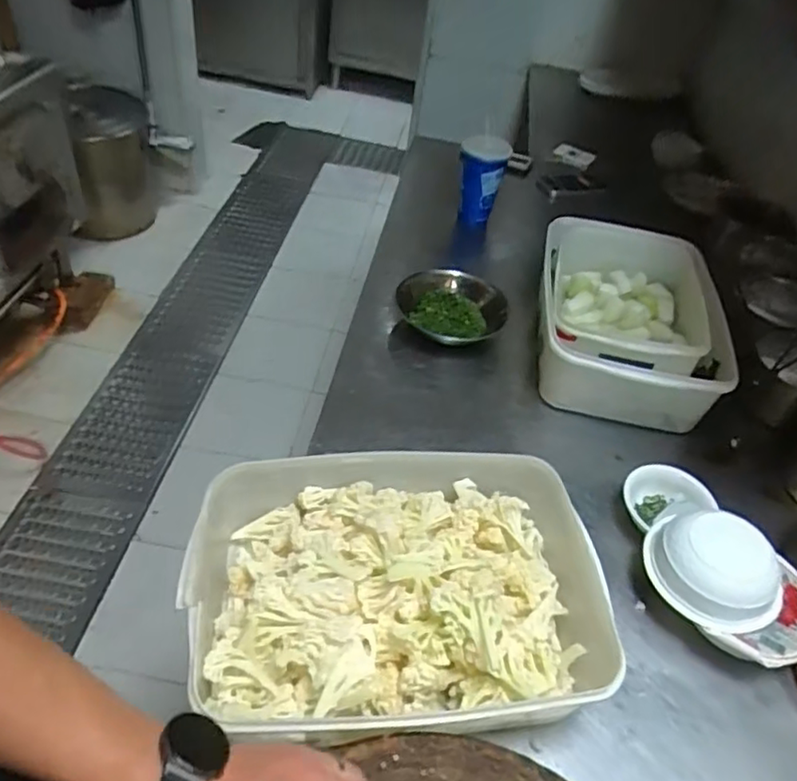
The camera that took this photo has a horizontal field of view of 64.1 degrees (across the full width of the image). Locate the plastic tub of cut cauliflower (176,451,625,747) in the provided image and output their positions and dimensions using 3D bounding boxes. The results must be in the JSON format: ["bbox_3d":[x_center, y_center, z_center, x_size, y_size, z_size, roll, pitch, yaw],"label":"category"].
[{"bbox_3d":[0.005,0.208,0.653,0.399,0.130,0.269,-2,47,-12],"label":"plastic tub of cut cauliflower"}]

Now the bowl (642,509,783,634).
[{"bbox_3d":[0.350,0.192,0.702,0.135,0.057,0.126,5,46,-5],"label":"bowl"}]

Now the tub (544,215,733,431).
[{"bbox_3d":[0.357,-0.114,1.004,0.263,0.113,0.362,12,45,2],"label":"tub"}]

